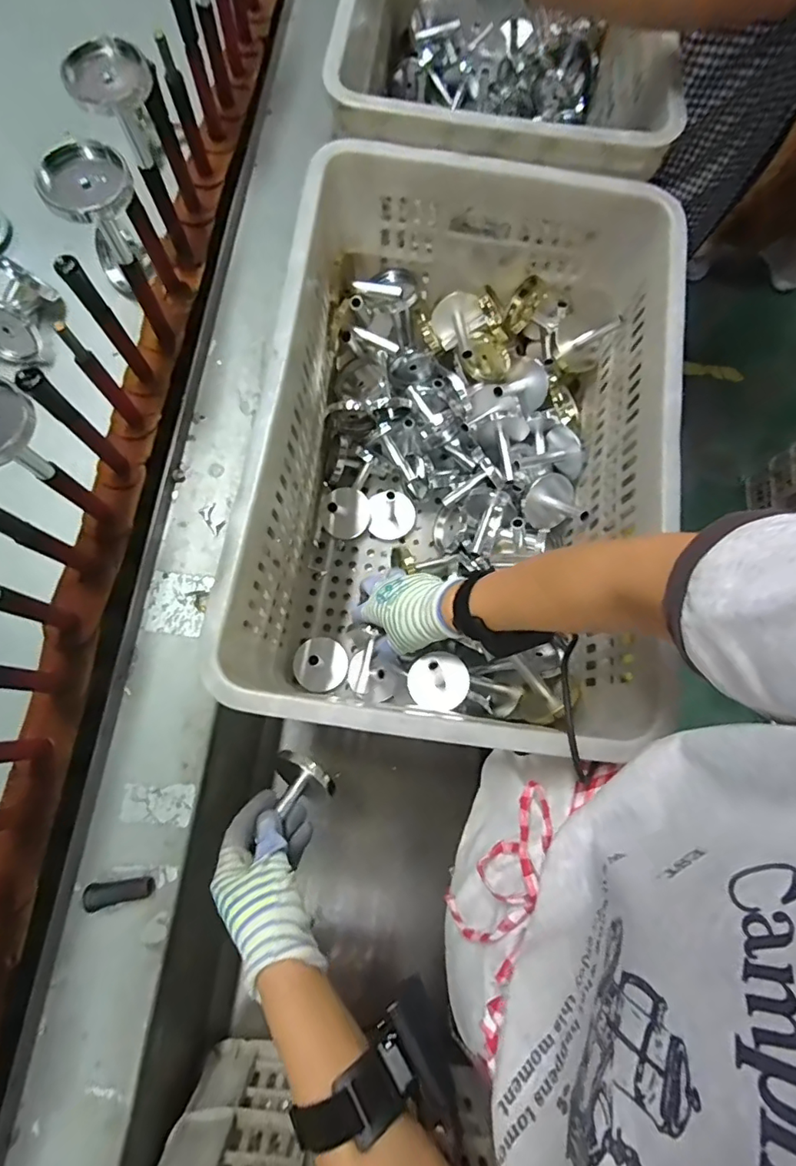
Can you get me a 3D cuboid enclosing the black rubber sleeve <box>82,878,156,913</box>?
[{"bbox_3d":[-0.238,0.264,0.449,0.054,0.018,0.019,-10,77,-3],"label":"black rubber sleeve"}]

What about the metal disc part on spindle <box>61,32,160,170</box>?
[{"bbox_3d":[-0.230,-0.393,0.444,0.065,0.076,0.052,-25,78,-6],"label":"metal disc part on spindle"}]

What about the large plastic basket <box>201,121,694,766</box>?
[{"bbox_3d":[0.064,-0.140,0.584,0.343,0.290,0.570,9,77,1],"label":"large plastic basket"}]

